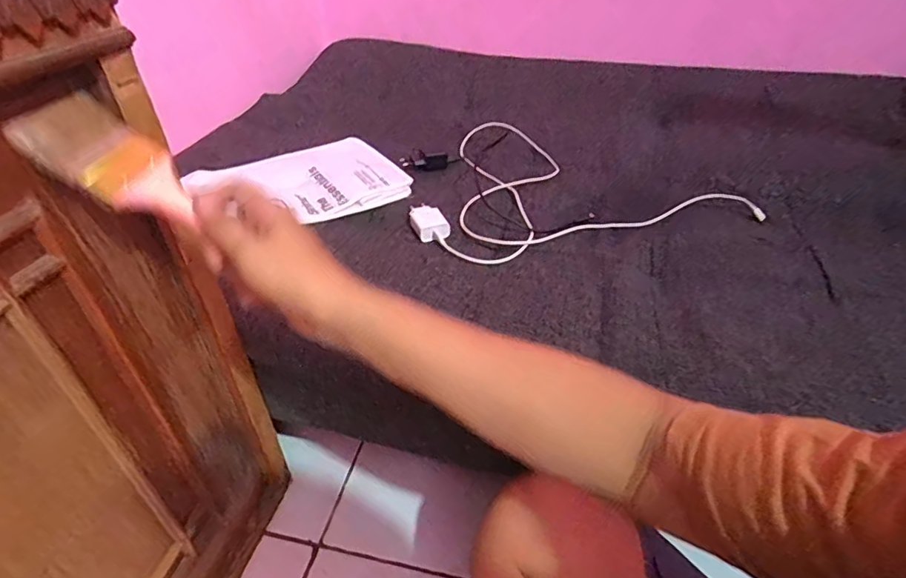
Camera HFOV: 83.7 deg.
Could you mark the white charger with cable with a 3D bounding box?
[{"bbox_3d":[0.180,-0.183,0.797,0.505,0.032,0.379,-5,39,-6],"label":"white charger with cable"}]

